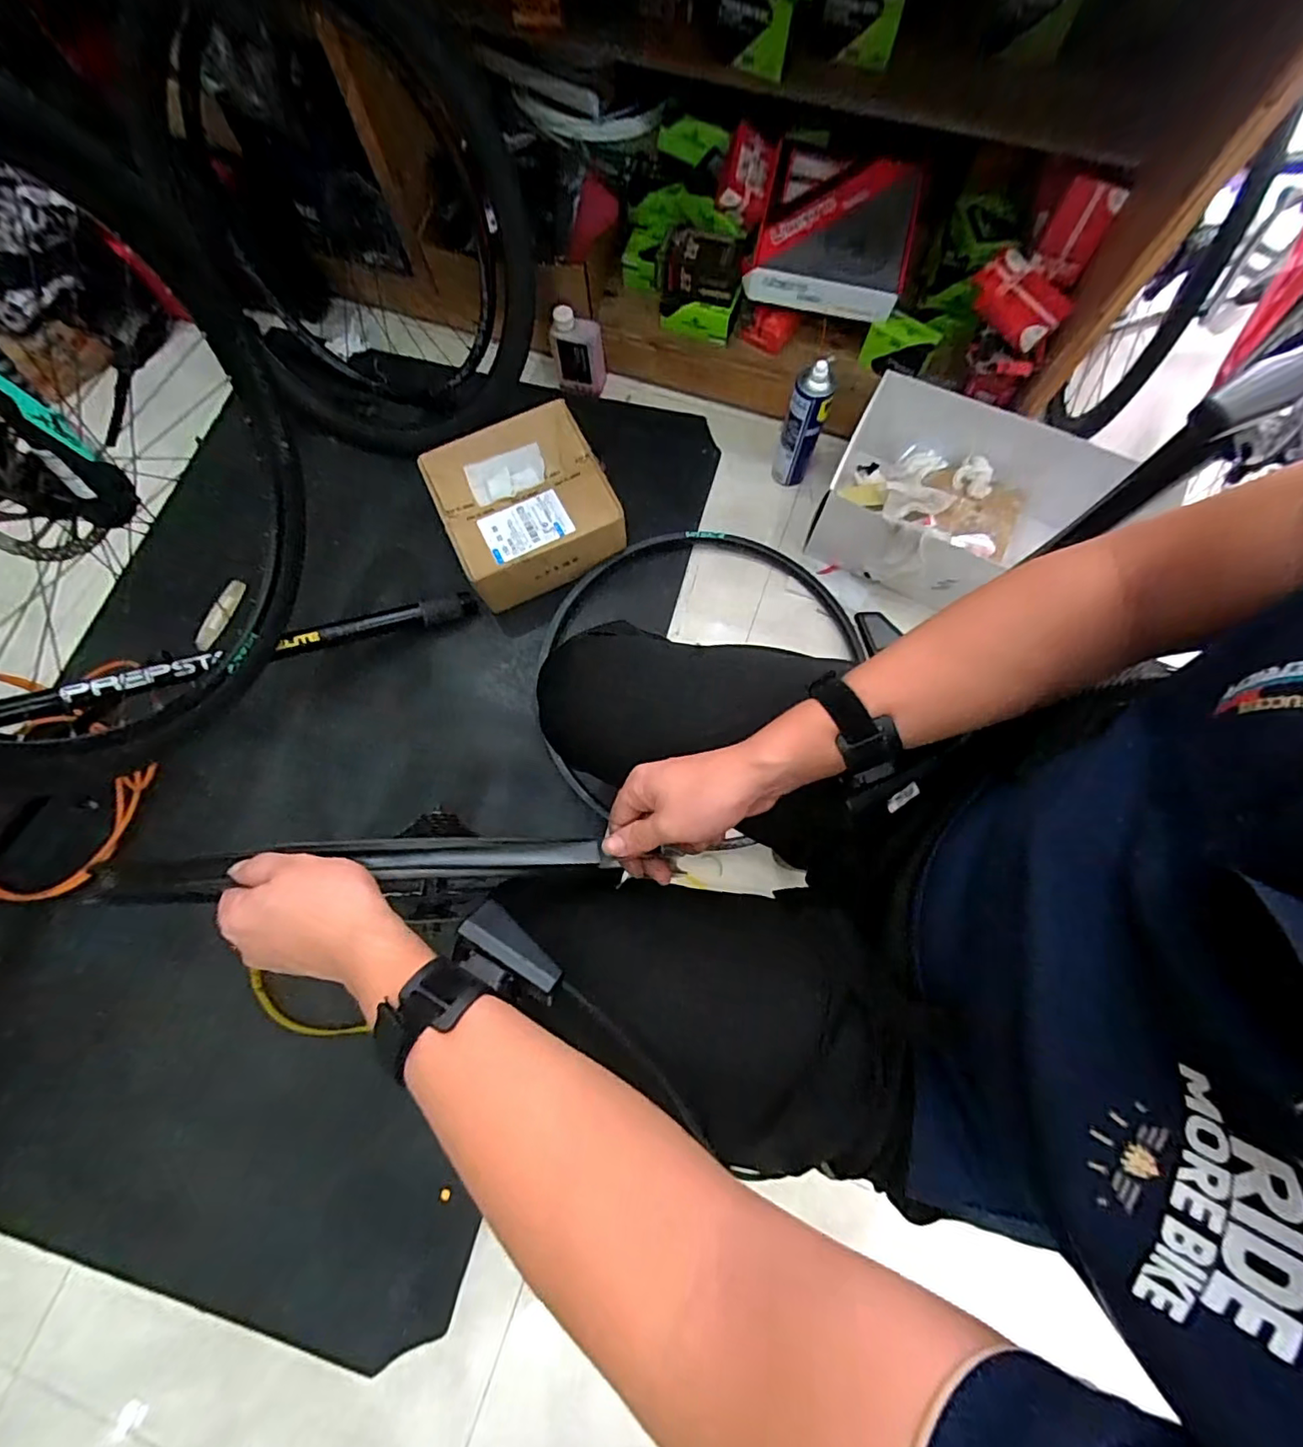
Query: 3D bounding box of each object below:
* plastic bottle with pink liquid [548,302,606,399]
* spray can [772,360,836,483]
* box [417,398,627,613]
[{"bbox_3d":[-0.137,-0.688,1.065,0.099,0.149,0.054,5,75,2],"label":"plastic bottle with pink liquid"},{"bbox_3d":[0.261,-0.511,0.992,0.062,0.239,0.051,11,75,4],"label":"spray can"},{"bbox_3d":[-0.215,-0.377,0.978,0.272,0.099,0.256,-25,76,-6],"label":"box"}]

